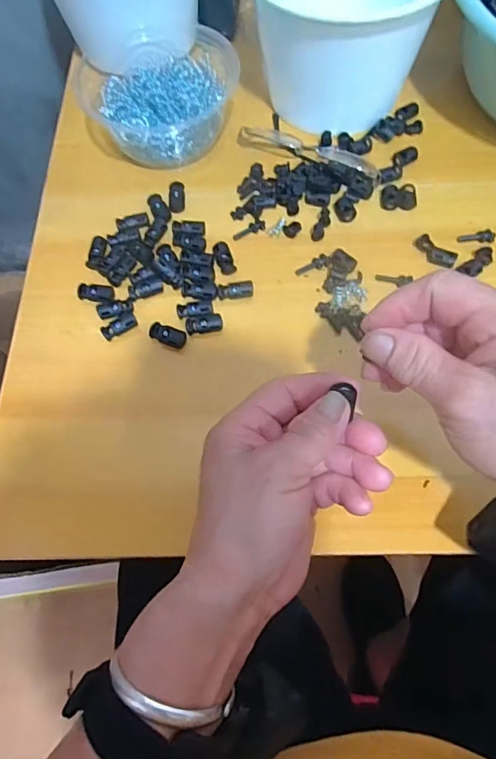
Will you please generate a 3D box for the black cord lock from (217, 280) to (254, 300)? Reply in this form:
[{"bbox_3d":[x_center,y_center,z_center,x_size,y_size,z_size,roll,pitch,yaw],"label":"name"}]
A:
[{"bbox_3d":[-0.009,-0.069,0.374,0.027,0.007,0.011,-6,66,0],"label":"black cord lock"}]

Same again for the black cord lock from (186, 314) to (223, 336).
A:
[{"bbox_3d":[-0.033,-0.042,0.363,0.027,0.007,0.013,-8,66,-1],"label":"black cord lock"}]

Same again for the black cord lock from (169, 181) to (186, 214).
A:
[{"bbox_3d":[-0.061,-0.156,0.414,0.013,0.005,0.032,-3,66,1],"label":"black cord lock"}]

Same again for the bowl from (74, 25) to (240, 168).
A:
[{"bbox_3d":[-0.077,-0.255,0.437,0.139,0.044,0.135,-1,66,2],"label":"bowl"}]

